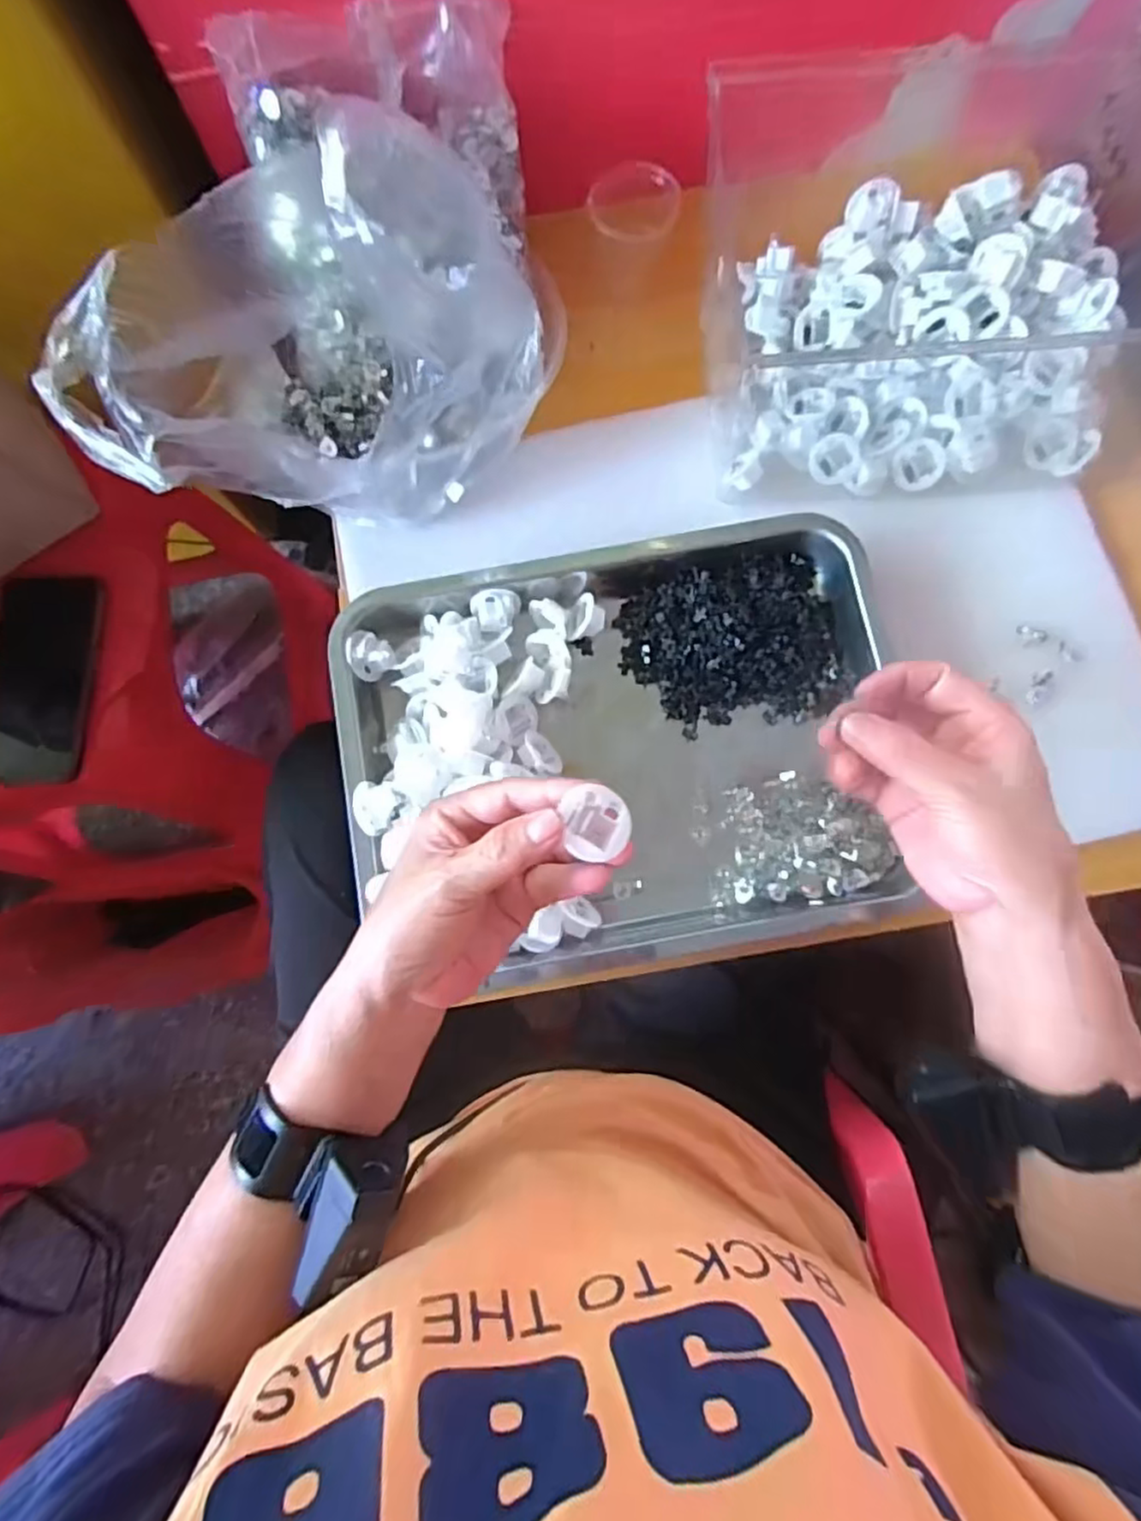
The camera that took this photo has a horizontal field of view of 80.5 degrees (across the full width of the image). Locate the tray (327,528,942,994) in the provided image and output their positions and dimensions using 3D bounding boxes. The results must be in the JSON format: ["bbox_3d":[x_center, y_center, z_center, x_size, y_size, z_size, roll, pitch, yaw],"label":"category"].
[{"bbox_3d":[0.033,-0.013,0.464,0.356,0.045,0.286,-9,80,-2],"label":"tray"}]

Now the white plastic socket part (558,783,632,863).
[{"bbox_3d":[0.011,0.027,0.306,0.031,0.012,0.031,4,74,-13],"label":"white plastic socket part"}]

